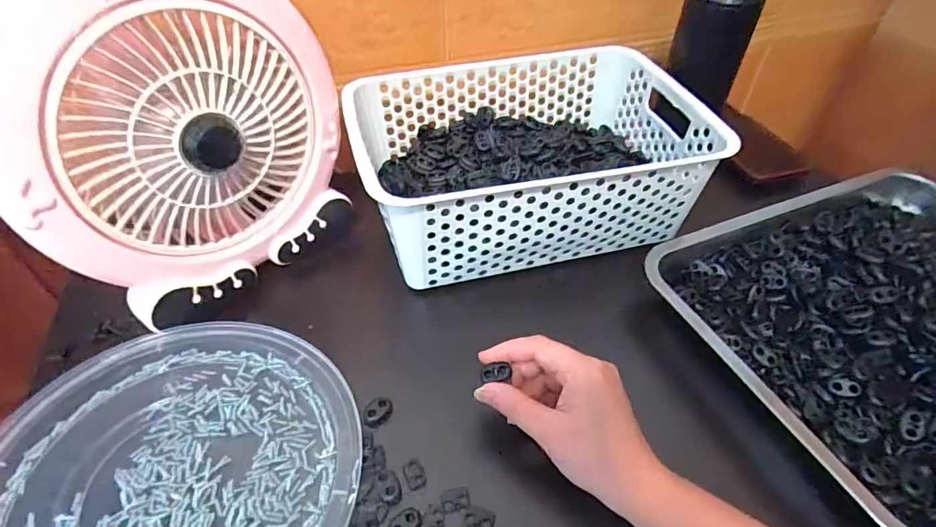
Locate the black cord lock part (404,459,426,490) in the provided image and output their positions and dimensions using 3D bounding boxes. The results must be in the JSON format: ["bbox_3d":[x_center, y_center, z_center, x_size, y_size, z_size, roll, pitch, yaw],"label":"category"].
[{"bbox_3d":[-0.035,0.139,0.332,0.013,0.004,0.019,-18,48,-17],"label":"black cord lock part"}]

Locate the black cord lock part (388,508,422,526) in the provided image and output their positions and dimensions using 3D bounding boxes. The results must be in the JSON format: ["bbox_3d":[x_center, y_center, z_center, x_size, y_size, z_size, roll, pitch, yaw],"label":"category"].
[{"bbox_3d":[-0.039,0.160,0.308,0.023,0.006,0.014,-35,55,-29],"label":"black cord lock part"}]

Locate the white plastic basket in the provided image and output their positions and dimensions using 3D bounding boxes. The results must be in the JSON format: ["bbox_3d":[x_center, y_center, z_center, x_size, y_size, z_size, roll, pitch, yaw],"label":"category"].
[{"bbox_3d":[0.056,-0.109,0.493,0.308,0.094,0.217,-11,46,-11],"label":"white plastic basket"}]

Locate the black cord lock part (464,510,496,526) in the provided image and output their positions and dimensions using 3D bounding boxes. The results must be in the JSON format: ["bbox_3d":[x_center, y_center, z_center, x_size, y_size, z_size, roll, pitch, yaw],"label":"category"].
[{"bbox_3d":[0.008,0.161,0.317,0.019,0.005,0.013,12,47,12],"label":"black cord lock part"}]

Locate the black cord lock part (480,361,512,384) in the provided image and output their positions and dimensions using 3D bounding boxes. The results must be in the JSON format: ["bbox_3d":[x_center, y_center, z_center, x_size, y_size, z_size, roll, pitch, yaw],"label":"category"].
[{"bbox_3d":[0.018,0.074,0.341,0.019,0.005,0.011,-9,46,-9],"label":"black cord lock part"}]

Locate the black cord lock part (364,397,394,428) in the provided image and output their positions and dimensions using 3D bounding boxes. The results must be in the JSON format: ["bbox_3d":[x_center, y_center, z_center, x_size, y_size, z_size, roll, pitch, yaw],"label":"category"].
[{"bbox_3d":[-0.065,0.108,0.364,0.022,0.013,0.013,-26,51,-23],"label":"black cord lock part"}]

